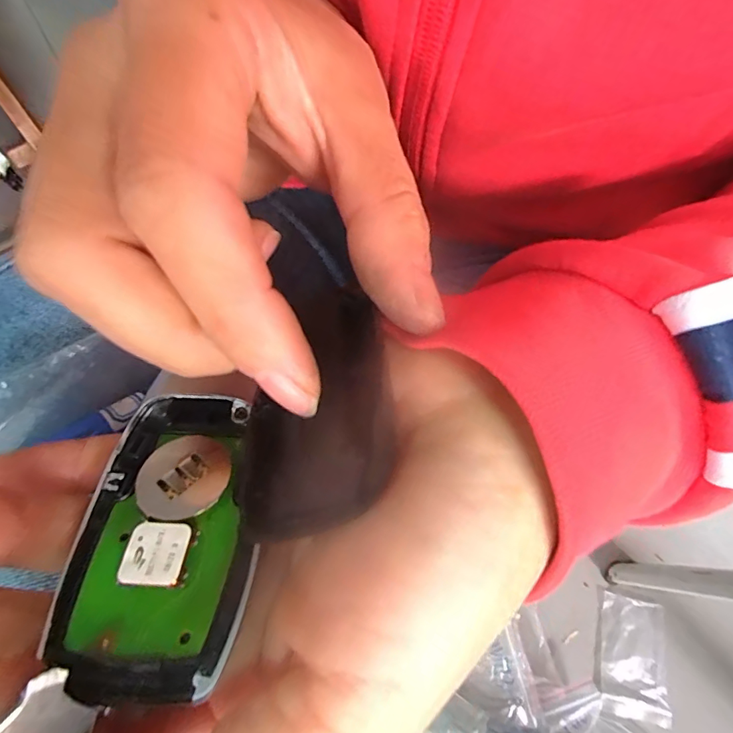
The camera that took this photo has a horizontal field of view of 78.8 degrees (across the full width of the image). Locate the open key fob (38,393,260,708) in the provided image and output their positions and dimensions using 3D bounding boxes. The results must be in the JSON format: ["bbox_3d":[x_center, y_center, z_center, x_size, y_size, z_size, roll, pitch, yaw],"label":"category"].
[{"bbox_3d":[-0.040,0.034,0.093,0.033,0.012,0.057,1,53,0],"label":"open key fob"}]

